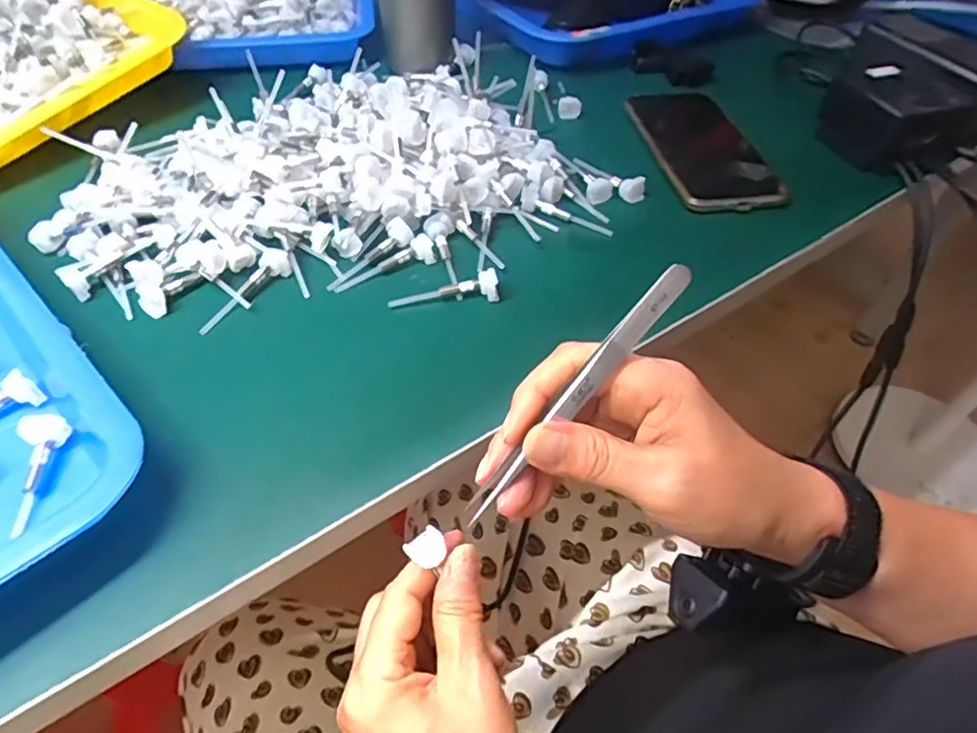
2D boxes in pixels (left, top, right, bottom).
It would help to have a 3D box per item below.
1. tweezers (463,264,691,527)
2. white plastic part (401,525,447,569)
[{"bbox_3d":[0.034,0.013,0.245,0.010,0.012,0.132,44,102,26],"label":"tweezers"},{"bbox_3d":[-0.027,0.082,0.276,0.017,0.004,0.017,40,59,23],"label":"white plastic part"}]

